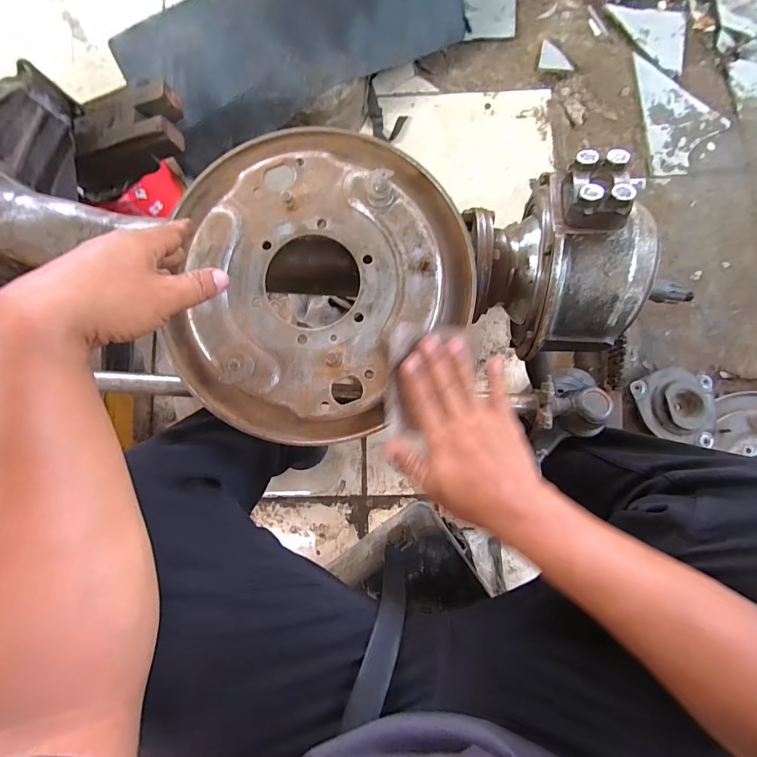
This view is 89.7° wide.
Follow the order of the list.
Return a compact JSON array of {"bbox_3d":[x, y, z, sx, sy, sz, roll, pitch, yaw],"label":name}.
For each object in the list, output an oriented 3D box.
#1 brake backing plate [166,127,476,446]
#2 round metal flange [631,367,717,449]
[{"bbox_3d":[-0.068,-0.100,0.365,0.278,0.031,0.294,0,85,1],"label":"brake backing plate"},{"bbox_3d":[0.500,0.045,0.635,0.131,0.031,0.121,0,85,1],"label":"round metal flange"}]

